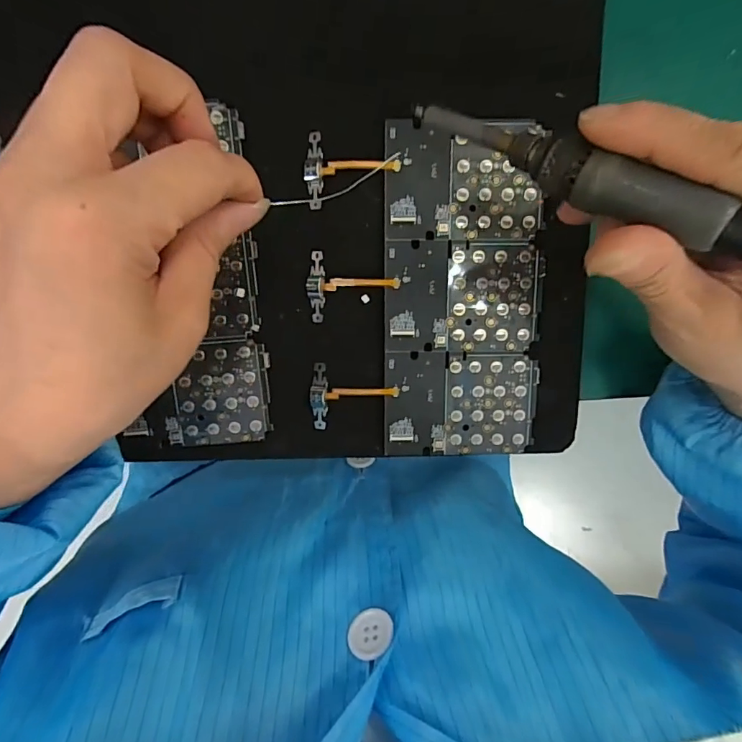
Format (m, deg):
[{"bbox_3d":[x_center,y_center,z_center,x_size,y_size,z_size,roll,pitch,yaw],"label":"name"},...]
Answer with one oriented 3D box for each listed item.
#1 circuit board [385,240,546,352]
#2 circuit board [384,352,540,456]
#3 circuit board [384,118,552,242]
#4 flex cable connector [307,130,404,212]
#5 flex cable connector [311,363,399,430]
[{"bbox_3d":[0.047,-0.037,0.235,0.078,0.004,0.055,0,97,-1],"label":"circuit board"},{"bbox_3d":[0.047,0.018,0.245,0.078,0.004,0.054,0,97,-1],"label":"circuit board"},{"bbox_3d":[0.045,-0.092,0.226,0.074,0.005,0.054,-1,97,-1],"label":"circuit board"},{"bbox_3d":[-0.010,-0.094,0.224,0.044,0.004,0.034,9,97,-3],"label":"flex cable connector"},{"bbox_3d":[-0.009,0.016,0.245,0.045,0.004,0.035,6,97,-2],"label":"flex cable connector"}]

